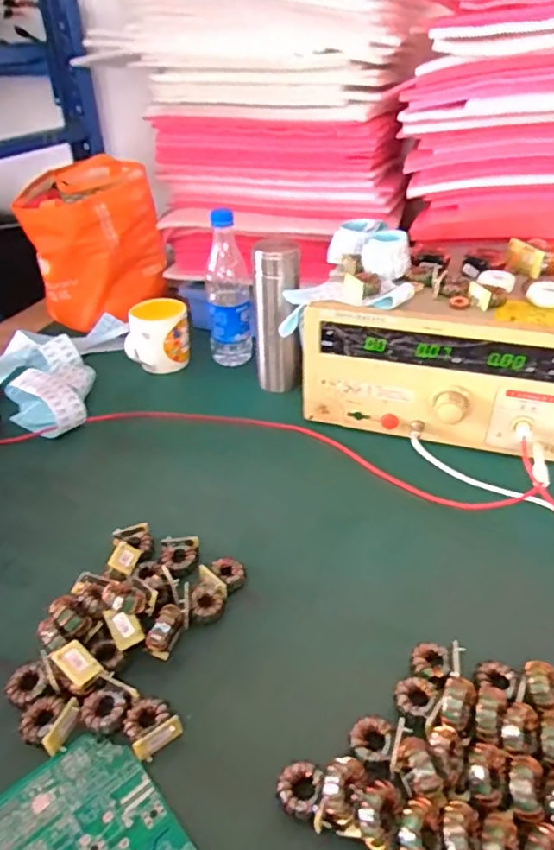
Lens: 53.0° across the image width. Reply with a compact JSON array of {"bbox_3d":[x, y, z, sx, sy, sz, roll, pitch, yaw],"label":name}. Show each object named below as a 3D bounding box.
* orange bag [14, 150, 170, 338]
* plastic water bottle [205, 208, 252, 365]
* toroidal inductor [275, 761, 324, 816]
[{"bbox_3d":[-0.313,-0.309,0.970,0.212,0.221,0.222,-12,37,-14],"label":"orange bag"},{"bbox_3d":[-0.074,-0.201,0.840,0.064,0.227,0.064,-3,35,-2],"label":"plastic water bottle"},{"bbox_3d":[0.015,0.253,0.384,0.030,0.022,0.034,3,36,7],"label":"toroidal inductor"}]

